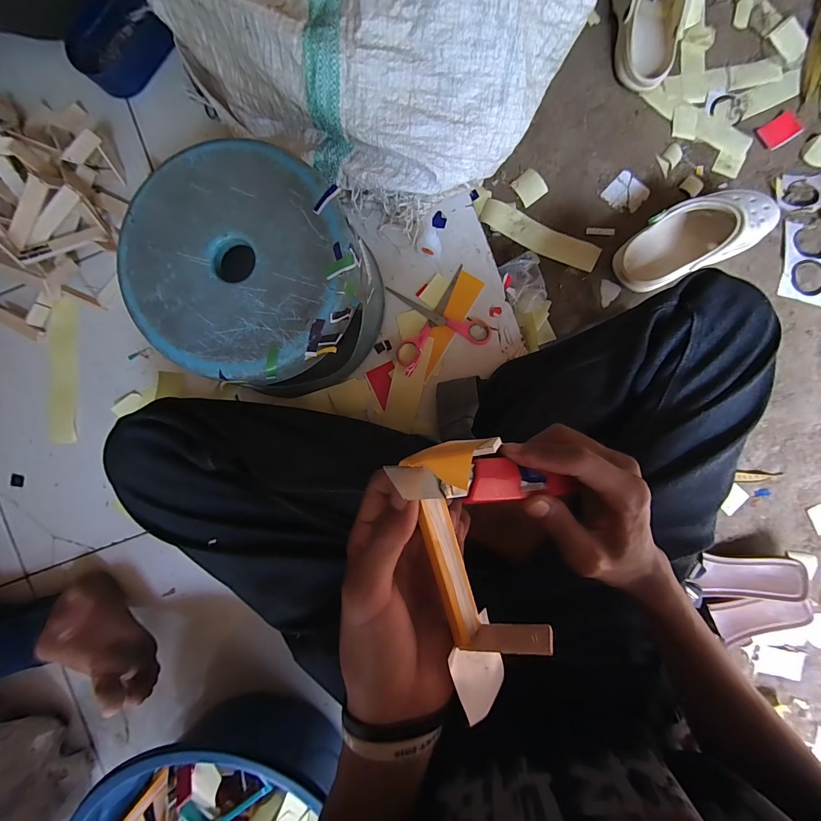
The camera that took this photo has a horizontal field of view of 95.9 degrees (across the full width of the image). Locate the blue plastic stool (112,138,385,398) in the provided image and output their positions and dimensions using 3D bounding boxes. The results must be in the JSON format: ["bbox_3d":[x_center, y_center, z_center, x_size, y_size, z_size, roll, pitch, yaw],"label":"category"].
[{"bbox_3d":[-0.161,-0.136,0.427,0.228,0.172,0.212,0,92,3],"label":"blue plastic stool"}]

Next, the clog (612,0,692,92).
[{"bbox_3d":[0.384,-0.641,0.578,0.101,0.072,0.234,-3,92,4],"label":"clog"}]

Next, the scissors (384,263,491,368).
[{"bbox_3d":[0.033,-0.127,0.500,0.127,0.006,0.106,-16,91,4],"label":"scissors"}]

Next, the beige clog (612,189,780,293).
[{"bbox_3d":[0.419,-0.257,0.550,0.235,0.091,0.098,-24,91,4],"label":"beige clog"}]

